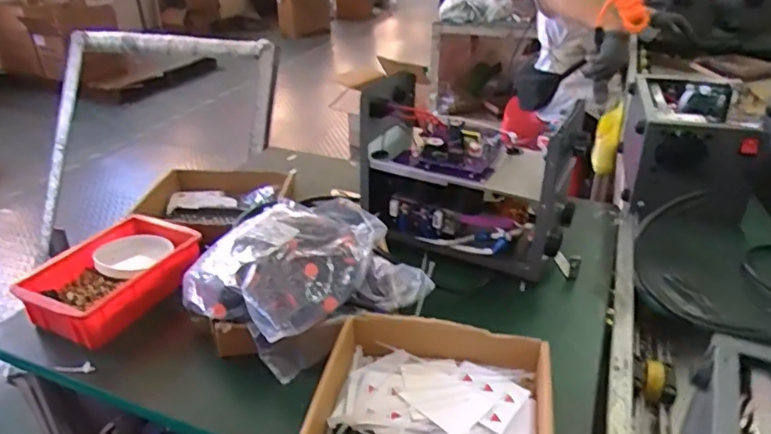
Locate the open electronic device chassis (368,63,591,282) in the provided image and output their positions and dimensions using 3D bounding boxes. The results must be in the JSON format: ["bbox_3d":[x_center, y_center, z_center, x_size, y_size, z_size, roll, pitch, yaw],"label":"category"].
[{"bbox_3d":[0.116,-0.059,0.800,0.294,0.206,0.147,14,32,25],"label":"open electronic device chassis"}]

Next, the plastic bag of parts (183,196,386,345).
[{"bbox_3d":[-0.117,0.046,0.668,0.181,0.072,0.245,14,32,25],"label":"plastic bag of parts"}]

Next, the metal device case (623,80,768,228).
[{"bbox_3d":[0.521,-0.133,0.985,0.170,0.145,0.297,8,30,16],"label":"metal device case"}]

